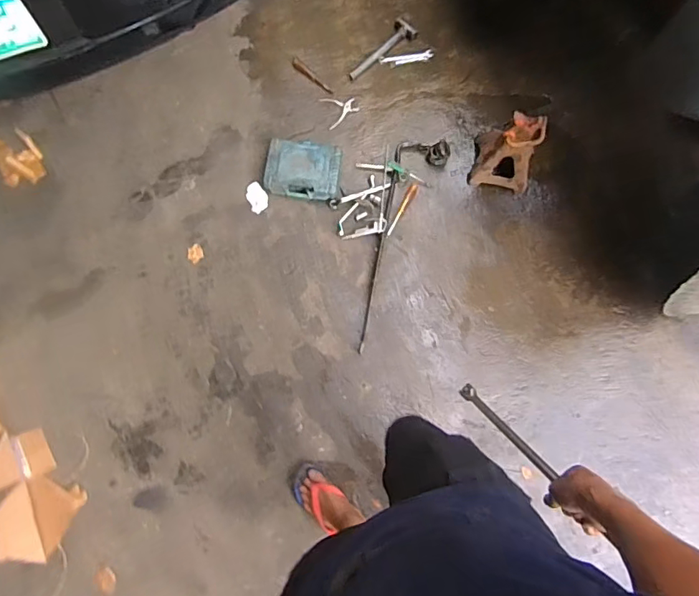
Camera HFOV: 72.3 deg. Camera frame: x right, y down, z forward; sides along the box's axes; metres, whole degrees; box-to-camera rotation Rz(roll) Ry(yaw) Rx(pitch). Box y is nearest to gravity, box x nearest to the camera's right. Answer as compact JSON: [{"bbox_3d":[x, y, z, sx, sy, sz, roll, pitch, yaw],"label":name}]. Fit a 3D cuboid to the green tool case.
[{"bbox_3d":[-0.145,-0.423,1.548,0.245,0.062,0.198,10,76,1],"label":"green tool case"}]

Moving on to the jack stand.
[{"bbox_3d":[0.506,-0.460,1.484,0.199,0.237,0.157,13,76,2],"label":"jack stand"}]

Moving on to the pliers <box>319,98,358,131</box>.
[{"bbox_3d":[-0.028,-0.643,1.631,0.118,0.008,0.121,-18,77,-6],"label":"pliers"}]

